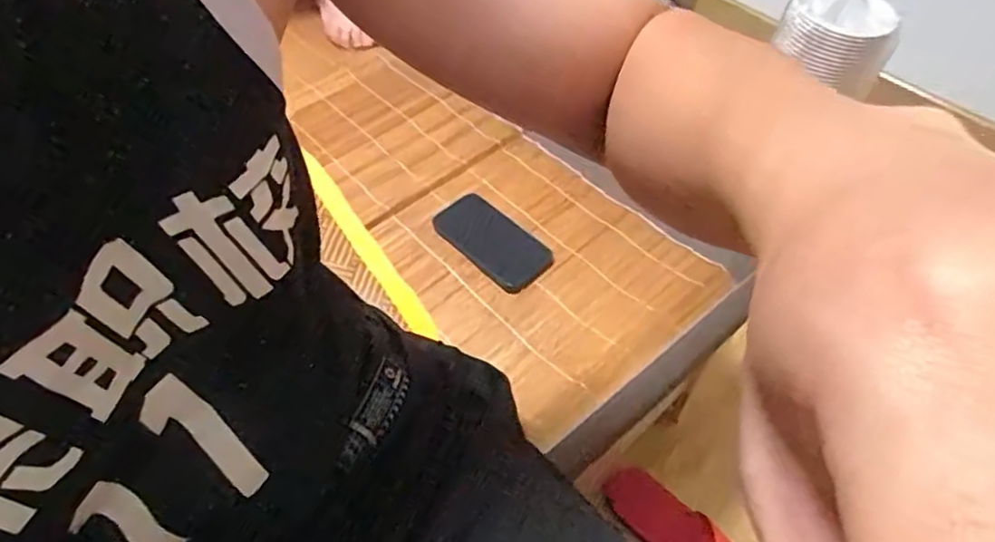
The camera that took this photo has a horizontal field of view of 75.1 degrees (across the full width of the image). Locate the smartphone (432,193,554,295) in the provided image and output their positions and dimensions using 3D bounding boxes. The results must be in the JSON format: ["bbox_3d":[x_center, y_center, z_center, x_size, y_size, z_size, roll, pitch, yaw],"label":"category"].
[{"bbox_3d":[-0.007,-0.038,0.784,0.077,0.007,0.155,-39,61,-23],"label":"smartphone"}]

